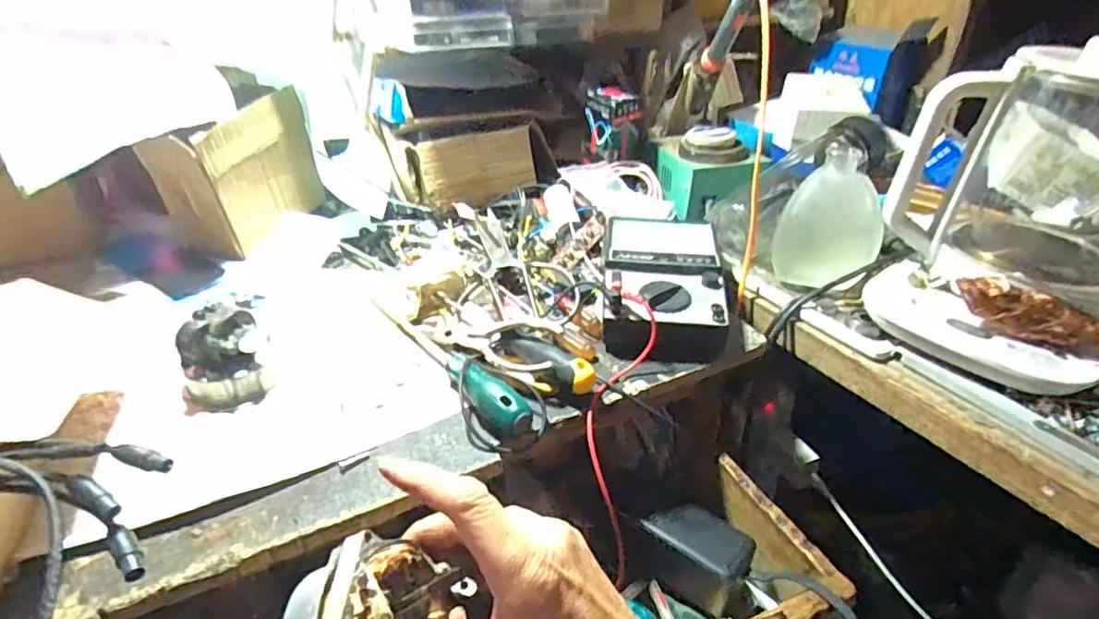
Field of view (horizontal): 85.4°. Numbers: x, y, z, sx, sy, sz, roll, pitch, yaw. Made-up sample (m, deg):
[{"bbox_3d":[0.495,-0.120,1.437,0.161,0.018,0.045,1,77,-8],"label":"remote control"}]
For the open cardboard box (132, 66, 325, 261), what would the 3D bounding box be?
[{"bbox_3d":[-0.341,-0.155,0.655,0.093,0.145,0.164,13,35,19],"label":"open cardboard box"}]

